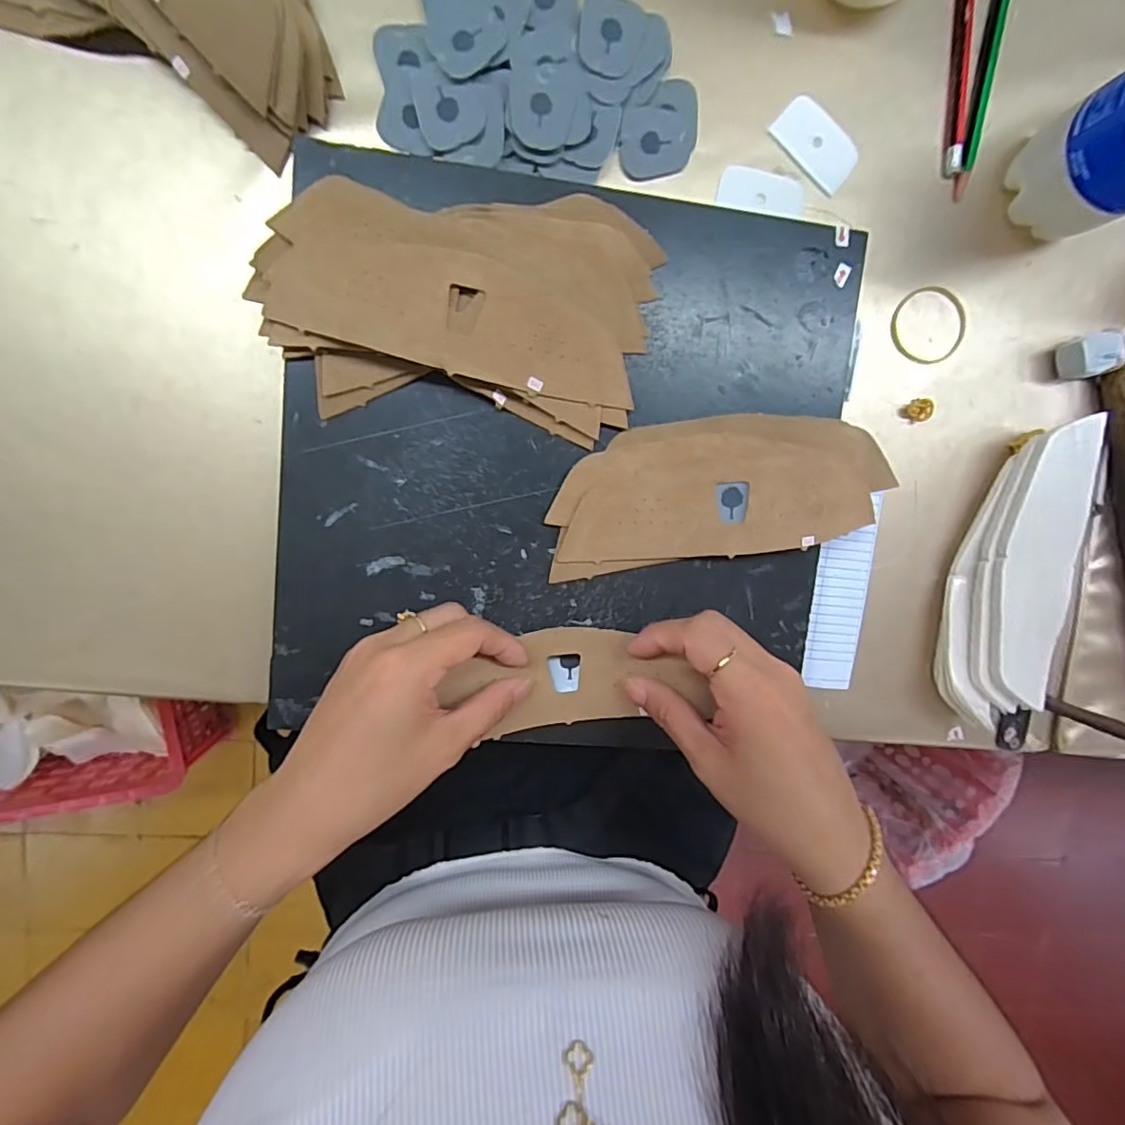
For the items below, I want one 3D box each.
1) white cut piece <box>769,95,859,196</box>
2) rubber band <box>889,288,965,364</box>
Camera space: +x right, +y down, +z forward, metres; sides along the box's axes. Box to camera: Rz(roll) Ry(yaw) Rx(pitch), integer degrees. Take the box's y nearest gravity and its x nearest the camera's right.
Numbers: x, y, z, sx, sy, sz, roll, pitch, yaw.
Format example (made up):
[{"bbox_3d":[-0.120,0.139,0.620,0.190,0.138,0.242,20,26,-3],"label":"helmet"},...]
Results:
[{"bbox_3d":[0.145,-0.240,0.316,0.050,0.004,0.030,38,93,-9],"label":"white cut piece"},{"bbox_3d":[0.224,-0.144,0.337,0.044,0.004,0.047,-1,98,-6],"label":"rubber band"}]

